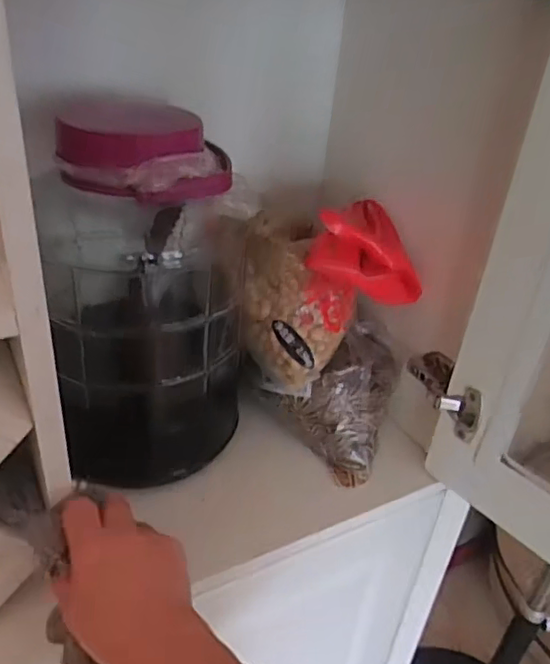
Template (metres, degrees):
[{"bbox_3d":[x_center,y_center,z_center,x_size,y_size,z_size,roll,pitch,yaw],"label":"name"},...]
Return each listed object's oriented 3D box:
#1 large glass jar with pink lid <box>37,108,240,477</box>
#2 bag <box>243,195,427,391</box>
[{"bbox_3d":[-0.130,-0.025,0.581,0.174,0.337,0.157,-10,36,-23],"label":"large glass jar with pink lid"},{"bbox_3d":[0.045,-0.047,0.662,0.162,0.178,0.157,-11,36,-25],"label":"bag"}]

